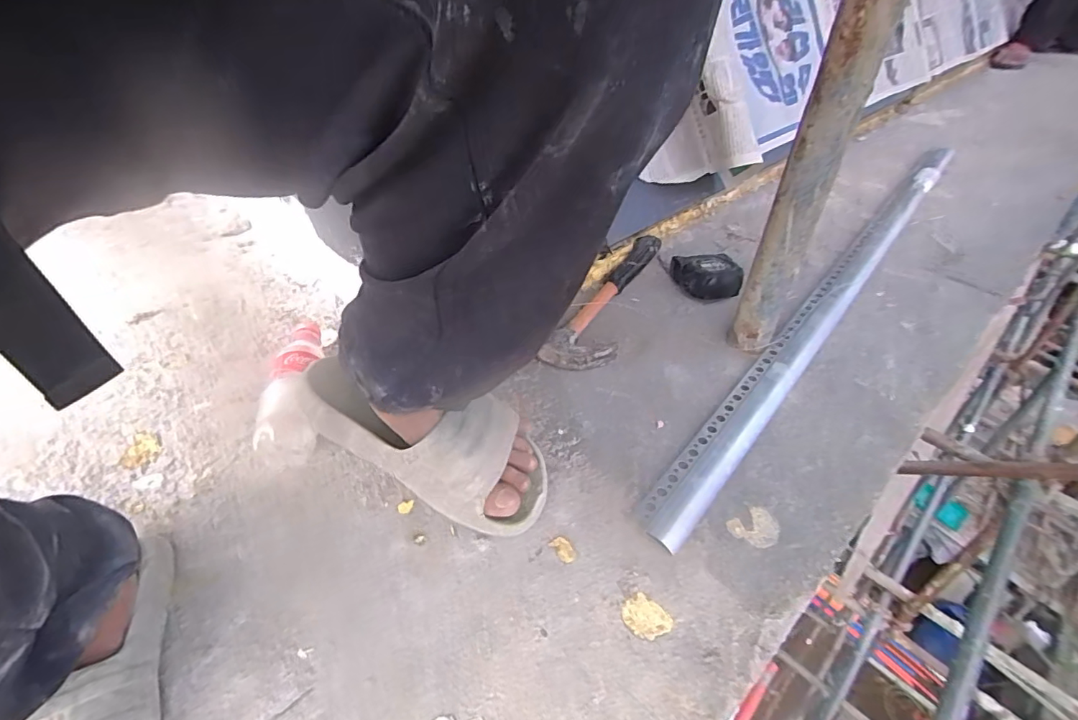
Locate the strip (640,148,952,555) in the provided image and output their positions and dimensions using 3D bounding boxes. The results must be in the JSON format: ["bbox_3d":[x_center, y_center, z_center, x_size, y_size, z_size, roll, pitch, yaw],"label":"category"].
[{"bbox_3d":[0.438,-0.103,0.735,0.064,0.033,1.013,31,51,30],"label":"strip"}]

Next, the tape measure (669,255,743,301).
[{"bbox_3d":[0.236,-0.115,0.730,0.088,0.046,0.071,4,42,4],"label":"tape measure"}]

